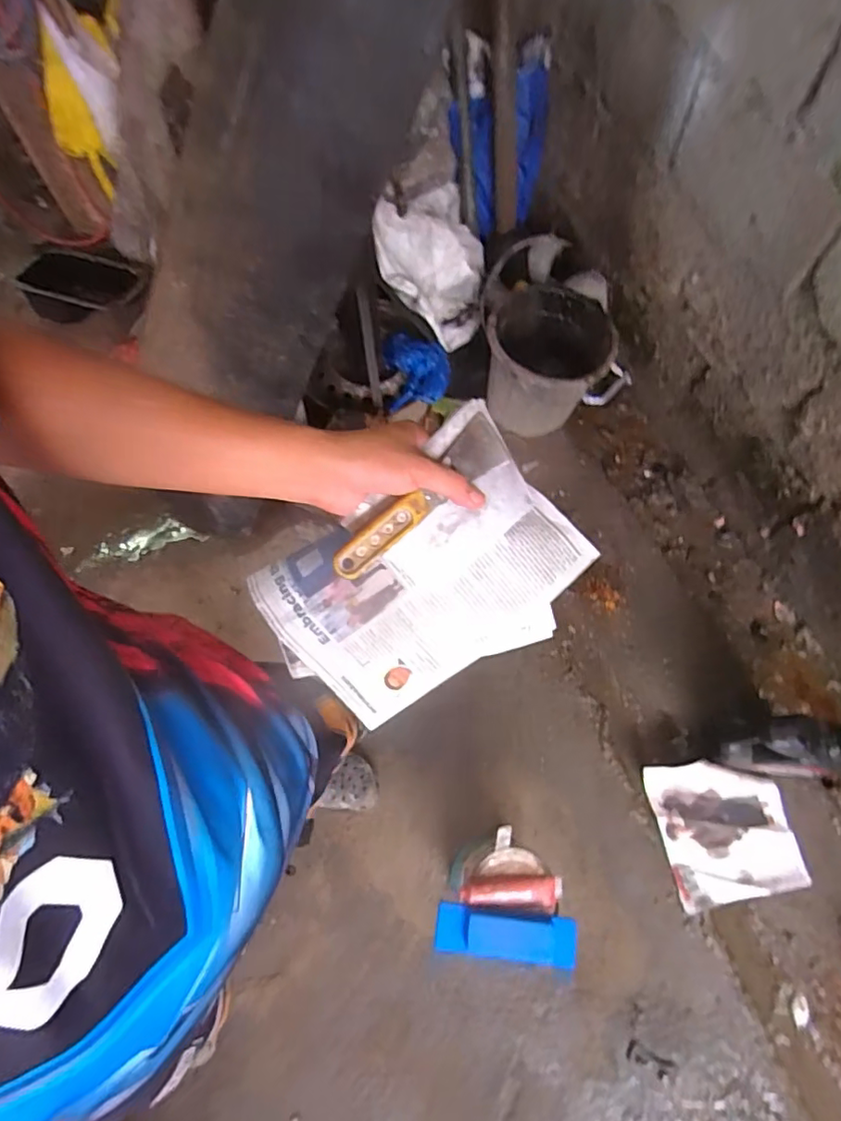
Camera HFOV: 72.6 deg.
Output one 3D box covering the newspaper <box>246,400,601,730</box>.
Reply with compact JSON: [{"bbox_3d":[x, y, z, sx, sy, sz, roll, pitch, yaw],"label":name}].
[{"bbox_3d":[-0.006,0.024,0.508,0.279,0.045,0.183,-37,99,11],"label":"newspaper"}]

